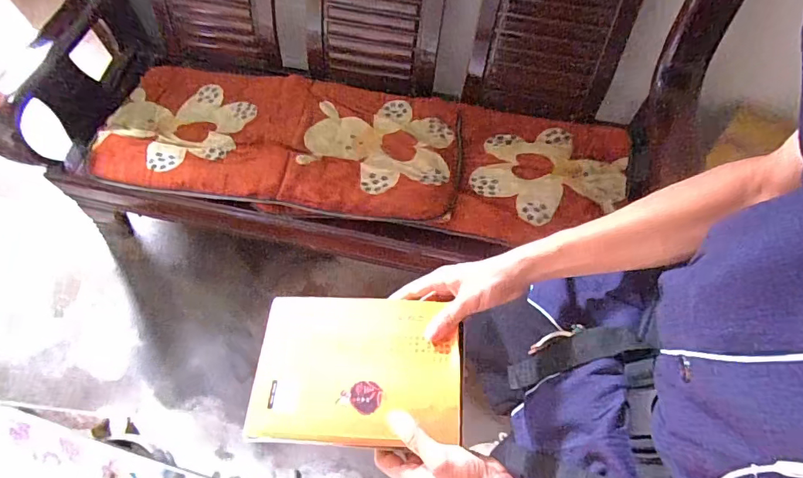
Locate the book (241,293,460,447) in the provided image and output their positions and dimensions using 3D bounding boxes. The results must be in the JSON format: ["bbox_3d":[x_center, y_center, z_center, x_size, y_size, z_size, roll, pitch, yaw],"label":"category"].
[{"bbox_3d":[-0.046,0.136,0.478,0.217,0.018,0.151,2,64,2],"label":"book"}]

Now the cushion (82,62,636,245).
[{"bbox_3d":[-0.101,-0.260,1.247,1.412,0.083,0.454,8,65,5],"label":"cushion"}]

